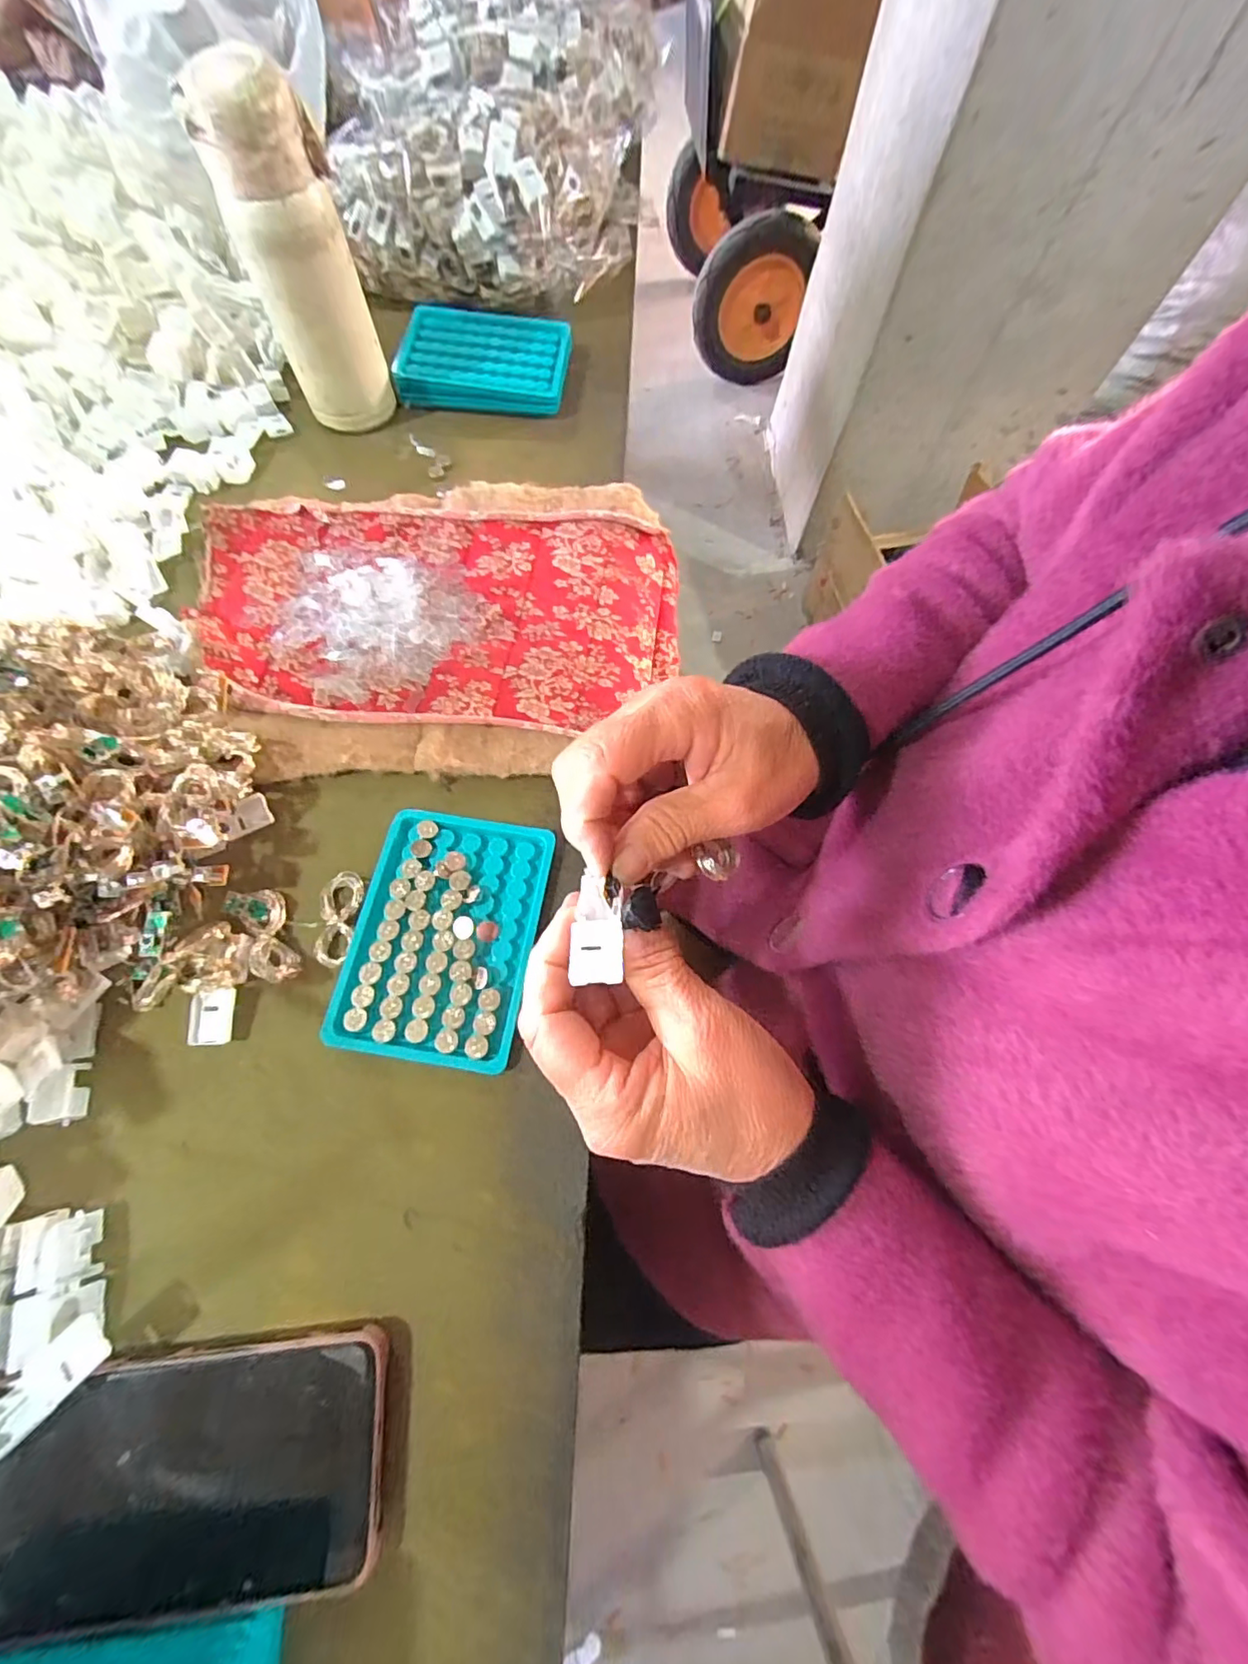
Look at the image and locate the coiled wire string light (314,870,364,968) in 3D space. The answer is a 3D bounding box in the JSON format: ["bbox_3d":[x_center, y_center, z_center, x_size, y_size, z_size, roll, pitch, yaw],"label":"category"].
[{"bbox_3d":[-0.156,0.046,0.310,0.021,0.006,0.051,4,69,-1],"label":"coiled wire string light"}]

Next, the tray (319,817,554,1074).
[{"bbox_3d":[-0.097,0.053,0.307,0.095,0.010,0.129,9,69,1],"label":"tray"}]

